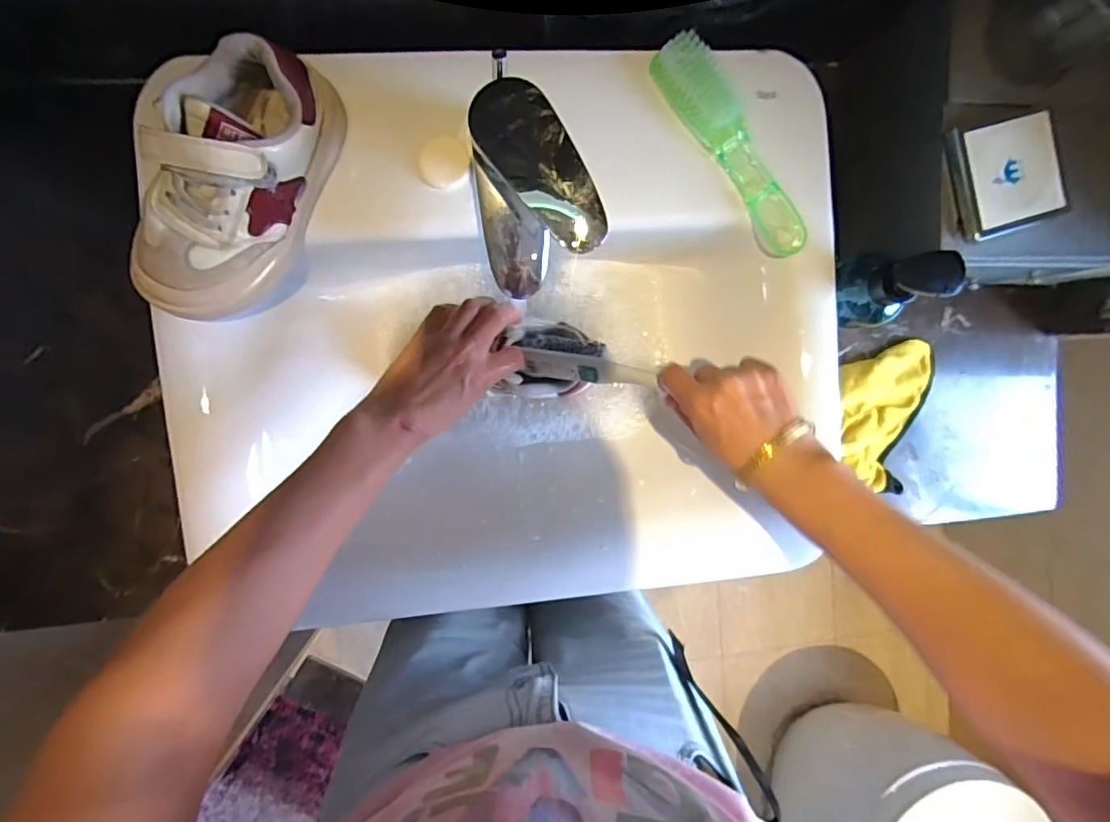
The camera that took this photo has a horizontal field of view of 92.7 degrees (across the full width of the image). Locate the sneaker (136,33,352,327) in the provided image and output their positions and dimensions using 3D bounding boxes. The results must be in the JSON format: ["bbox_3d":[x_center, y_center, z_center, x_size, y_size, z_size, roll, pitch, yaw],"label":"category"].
[{"bbox_3d":[-0.217,-0.151,0.354,0.083,0.078,0.189,26,90,-8],"label":"sneaker"}]

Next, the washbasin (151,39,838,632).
[{"bbox_3d":[-0.034,-0.052,0.473,0.542,0.121,0.400,-6,94,-6],"label":"washbasin"}]

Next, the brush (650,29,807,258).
[{"bbox_3d":[0.147,-0.209,0.422,0.048,0.033,0.186,-40,97,-3],"label":"brush"}]

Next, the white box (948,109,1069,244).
[{"bbox_3d":[0.356,-0.186,0.417,0.082,0.015,0.083,-18,96,-5],"label":"white box"}]

